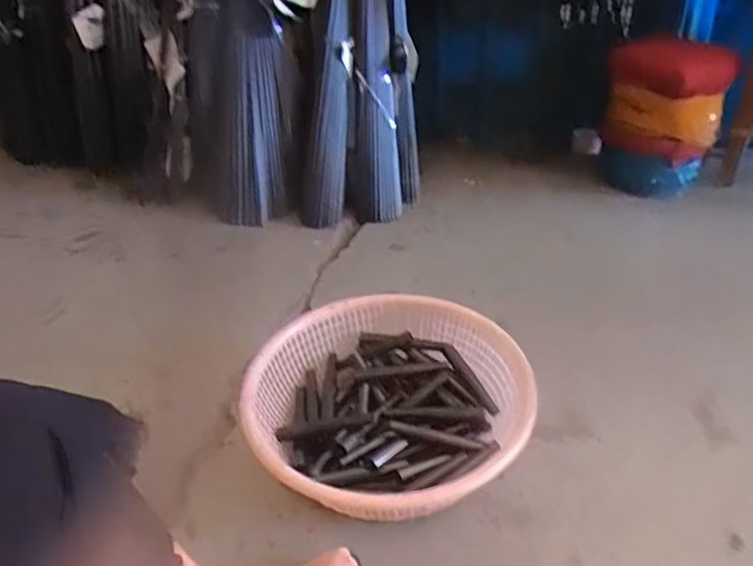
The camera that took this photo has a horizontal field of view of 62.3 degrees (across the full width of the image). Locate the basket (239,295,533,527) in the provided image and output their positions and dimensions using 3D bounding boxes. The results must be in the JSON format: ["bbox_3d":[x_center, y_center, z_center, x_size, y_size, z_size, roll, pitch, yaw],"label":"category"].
[{"bbox_3d":[0.016,0.187,0.935,0.385,0.133,0.385,-2,36,1],"label":"basket"}]

